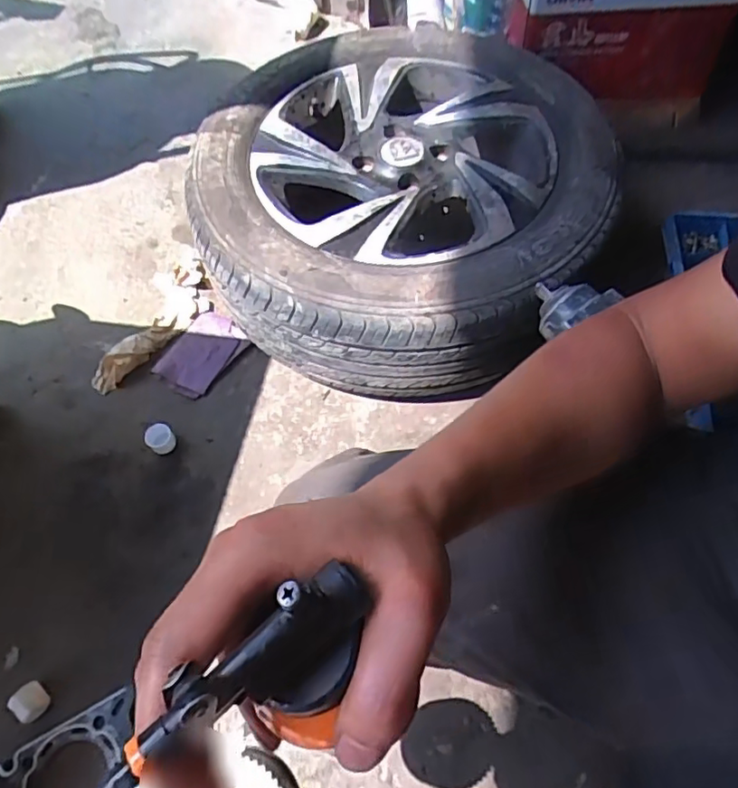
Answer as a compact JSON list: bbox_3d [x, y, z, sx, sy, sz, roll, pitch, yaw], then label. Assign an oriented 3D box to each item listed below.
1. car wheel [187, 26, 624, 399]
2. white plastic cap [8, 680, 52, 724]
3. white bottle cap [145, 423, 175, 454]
[{"bbox_3d":[0.058,-0.300,0.886,0.552,0.187,0.590,-2,61,3],"label":"car wheel"},{"bbox_3d":[-0.391,0.355,0.682,0.030,0.034,0.036,-38,65,-16],"label":"white plastic cap"},{"bbox_3d":[-0.296,0.063,0.837,0.036,0.028,0.038,-2,61,3],"label":"white bottle cap"}]

